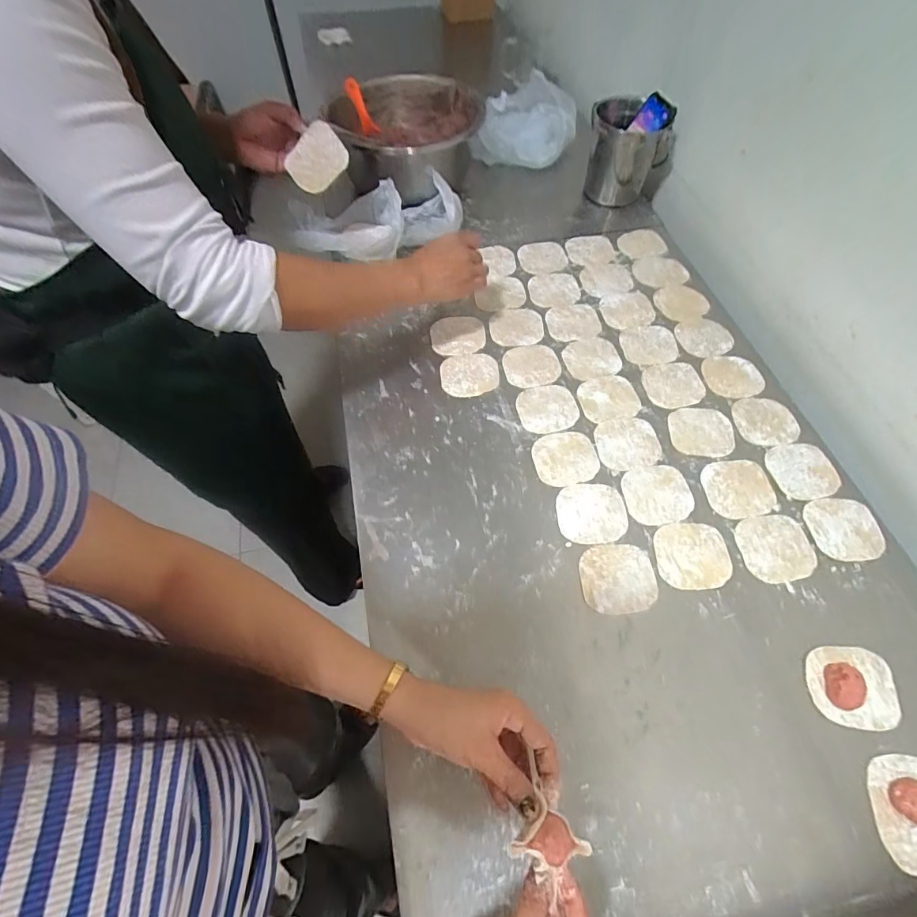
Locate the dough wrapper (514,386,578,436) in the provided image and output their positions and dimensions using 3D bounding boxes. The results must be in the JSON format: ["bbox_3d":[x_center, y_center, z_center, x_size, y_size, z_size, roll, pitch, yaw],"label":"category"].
[{"bbox_3d":[0.123,-0.070,0.636,0.083,0.004,0.076,-1,60,1],"label":"dough wrapper"}]

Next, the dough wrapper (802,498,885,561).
[{"bbox_3d":[0.453,0.083,0.543,0.082,0.004,0.075,-3,60,0],"label":"dough wrapper"}]

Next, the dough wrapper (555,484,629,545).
[{"bbox_3d":[0.160,0.064,0.553,0.082,0.004,0.076,-5,61,-2],"label":"dough wrapper"}]

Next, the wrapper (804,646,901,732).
[{"bbox_3d":[0.389,0.221,0.450,0.081,0.023,0.073,5,61,4],"label":"wrapper"}]

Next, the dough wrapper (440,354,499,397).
[{"bbox_3d":[0.016,-0.122,0.664,0.082,0.007,0.076,-1,60,1],"label":"dough wrapper"}]

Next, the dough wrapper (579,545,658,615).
[{"bbox_3d":[0.176,0.132,0.510,0.080,0.004,0.074,-3,60,0],"label":"dough wrapper"}]

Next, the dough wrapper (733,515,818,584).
[{"bbox_3d":[0.365,0.102,0.530,0.085,0.004,0.076,-11,61,-5],"label":"dough wrapper"}]

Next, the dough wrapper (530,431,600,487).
[{"bbox_3d":[0.138,0.000,0.594,0.081,0.004,0.075,-13,61,-6],"label":"dough wrapper"}]

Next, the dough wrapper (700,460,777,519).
[{"bbox_3d":[0.347,0.037,0.572,0.086,0.004,0.075,-8,61,-3],"label":"dough wrapper"}]

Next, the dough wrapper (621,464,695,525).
[{"bbox_3d":[0.245,0.044,0.568,0.082,0.004,0.076,-10,61,-4],"label":"dough wrapper"}]

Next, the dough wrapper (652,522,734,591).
[{"bbox_3d":[0.267,0.109,0.526,0.084,0.004,0.075,-1,60,1],"label":"dough wrapper"}]

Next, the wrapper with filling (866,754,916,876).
[{"bbox_3d":[0.401,0.310,0.403,0.068,0.014,0.082,-5,61,-2],"label":"wrapper with filling"}]

